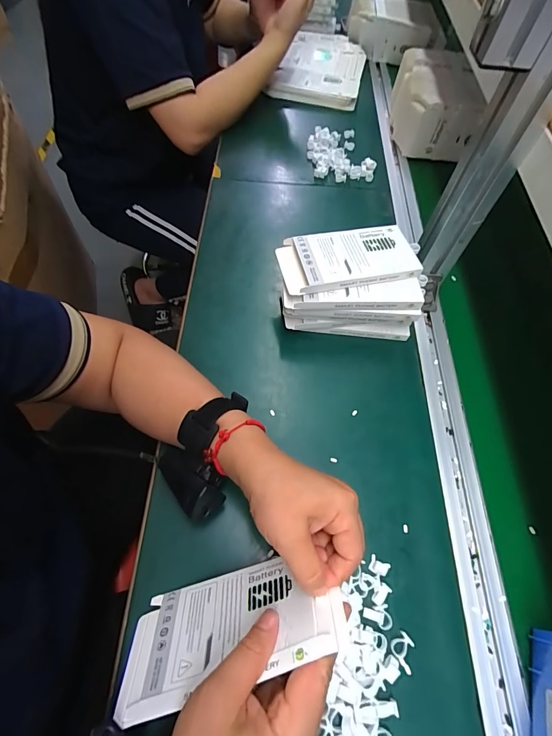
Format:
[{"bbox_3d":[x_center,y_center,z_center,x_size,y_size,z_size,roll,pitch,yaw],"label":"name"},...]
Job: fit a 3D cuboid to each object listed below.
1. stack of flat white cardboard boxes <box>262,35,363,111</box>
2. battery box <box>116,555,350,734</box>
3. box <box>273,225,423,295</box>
[{"bbox_3d":[0.096,-0.642,0.761,0.173,0.024,0.247,12,62,2],"label":"stack of flat white cardboard boxes"},{"bbox_3d":[-0.035,0.189,0.270,0.168,0.013,0.089,-21,23,5],"label":"battery box"},{"bbox_3d":[0.081,-0.127,0.415,0.151,0.020,0.079,-9,62,-9],"label":"box"}]

